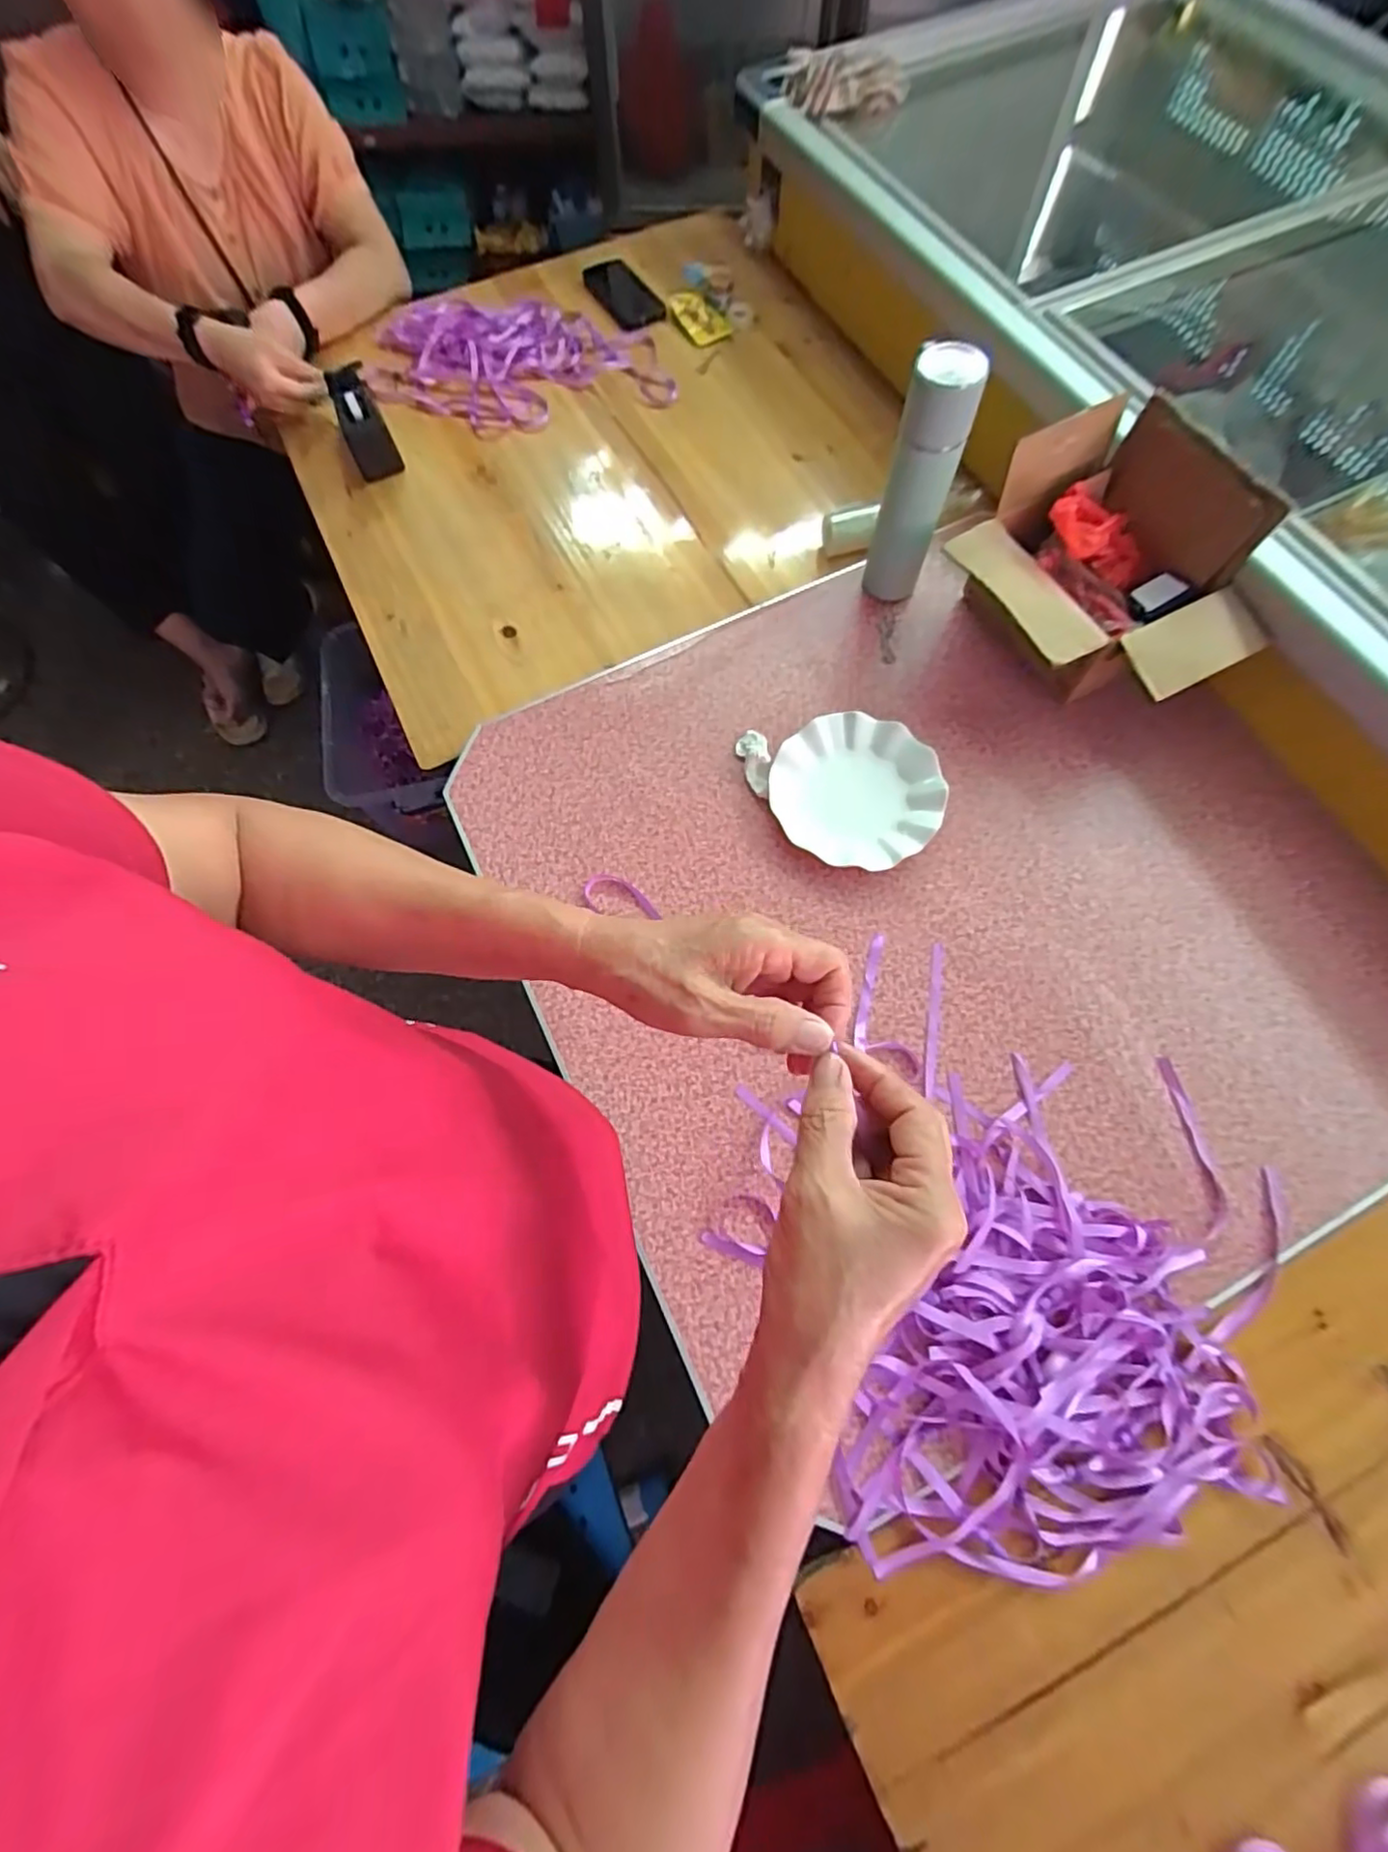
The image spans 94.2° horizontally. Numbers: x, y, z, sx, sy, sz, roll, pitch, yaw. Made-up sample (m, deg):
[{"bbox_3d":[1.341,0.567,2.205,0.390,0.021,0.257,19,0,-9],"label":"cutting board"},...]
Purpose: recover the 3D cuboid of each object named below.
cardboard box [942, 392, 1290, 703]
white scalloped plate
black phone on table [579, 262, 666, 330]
[{"bbox_3d":[0.422,-0.350,0.672,0.219,0.180,0.267,-26,72,-6],"label":"cardboard box"},{"bbox_3d":[0.176,-0.145,0.699,0.170,0.022,0.177,-1,71,2],"label":"white scalloped plate"},{"bbox_3d":[-0.109,-1.002,1.024,0.079,0.015,0.180,-29,73,-7],"label":"black phone on table"}]

